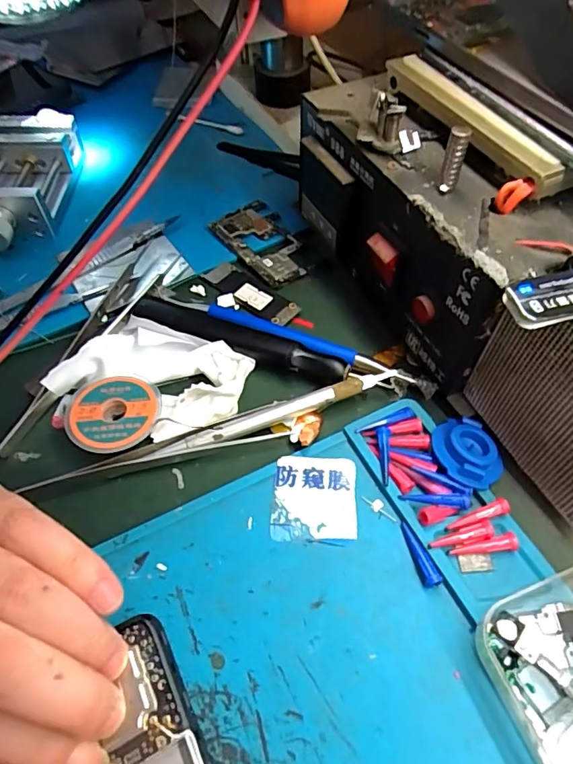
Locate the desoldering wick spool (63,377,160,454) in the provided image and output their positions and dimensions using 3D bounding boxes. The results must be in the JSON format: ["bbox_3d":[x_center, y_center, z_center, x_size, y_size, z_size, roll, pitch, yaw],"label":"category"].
[{"bbox_3d":[-0.086,0.015,0.248,0.045,0.007,0.043,-1,54,1],"label":"desoldering wick spool"}]

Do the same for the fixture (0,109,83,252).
[{"bbox_3d":[-0.185,-0.140,0.349,0.060,0.036,0.127,-1,54,1],"label":"fixture"}]

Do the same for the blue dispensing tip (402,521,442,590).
[{"bbox_3d":[0.055,0.071,0.209,0.007,0.005,0.027,-15,55,-9],"label":"blue dispensing tip"}]

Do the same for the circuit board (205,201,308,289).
[{"bbox_3d":[-0.013,-0.092,0.326,0.043,0.006,0.071,-33,59,-20],"label":"circuit board"}]

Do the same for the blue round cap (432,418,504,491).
[{"bbox_3d":[0.083,0.032,0.230,0.028,0.008,0.035,-7,54,-3],"label":"blue round cap"}]

